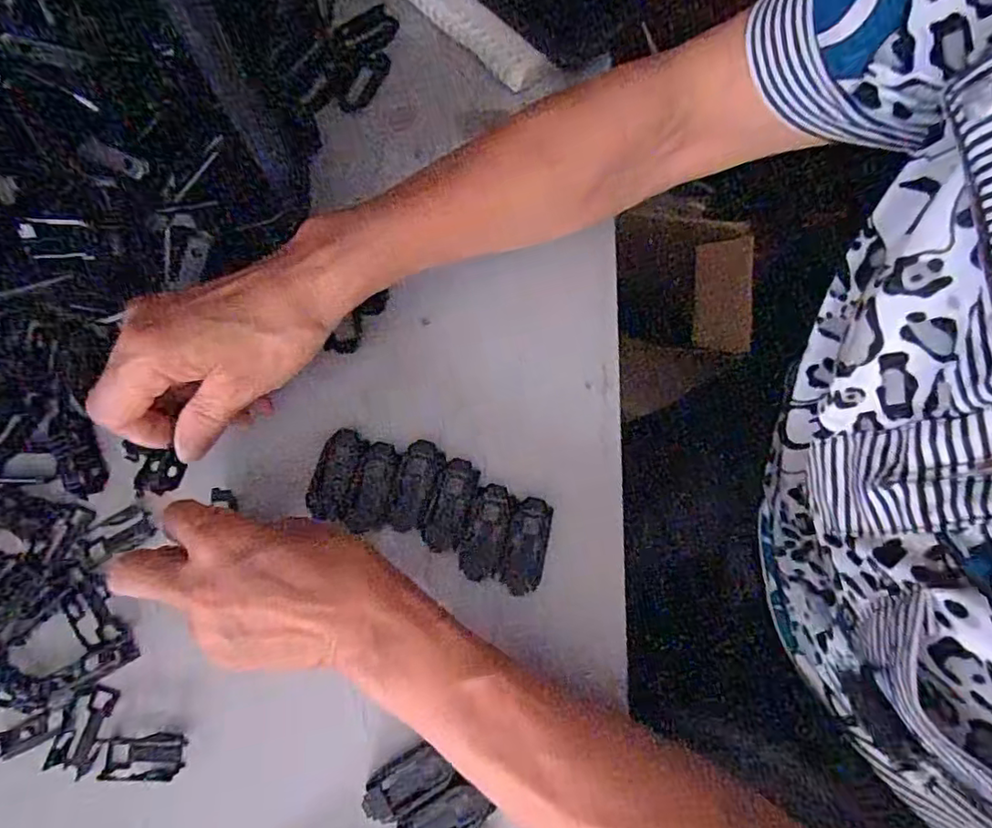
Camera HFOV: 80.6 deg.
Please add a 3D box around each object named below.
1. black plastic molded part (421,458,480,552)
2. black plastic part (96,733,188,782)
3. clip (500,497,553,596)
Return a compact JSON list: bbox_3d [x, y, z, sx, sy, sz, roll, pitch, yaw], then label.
[{"bbox_3d":[-0.024,0.052,0.330,0.021,0.025,0.050,19,76,6],"label":"black plastic molded part"},{"bbox_3d":[-0.179,0.174,0.295,0.040,0.007,0.020,-3,75,0],"label":"black plastic part"},{"bbox_3d":[0.016,0.071,0.317,0.021,0.012,0.050,11,76,4],"label":"clip"}]

